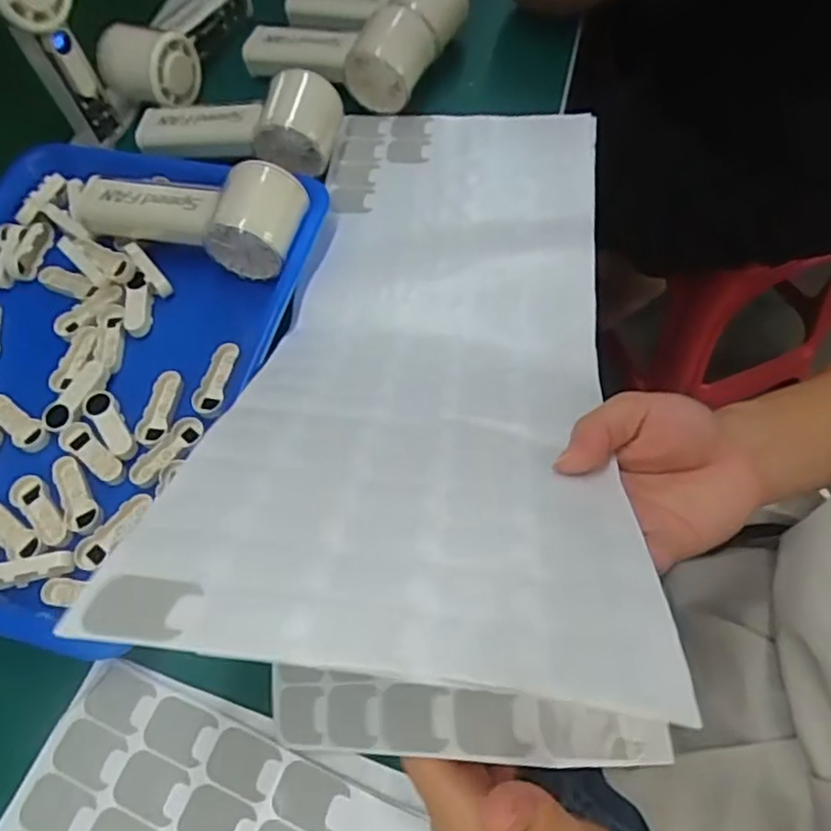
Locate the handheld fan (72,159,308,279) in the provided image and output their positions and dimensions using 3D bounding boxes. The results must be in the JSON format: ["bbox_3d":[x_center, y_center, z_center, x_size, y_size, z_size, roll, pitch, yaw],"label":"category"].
[{"bbox_3d":[-0.154,-0.143,0.452,0.160,0.050,0.059,14,65,10],"label":"handheld fan"}]

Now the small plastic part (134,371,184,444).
[{"bbox_3d":[-0.159,-0.004,0.409,0.021,0.008,0.049,3,63,5],"label":"small plastic part"}]

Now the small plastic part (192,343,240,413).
[{"bbox_3d":[-0.125,-0.025,0.414,0.017,0.004,0.048,10,64,8],"label":"small plastic part"}]

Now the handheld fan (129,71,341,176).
[{"bbox_3d":[-0.135,-0.214,0.491,0.156,0.053,0.065,0,63,3],"label":"handheld fan"}]

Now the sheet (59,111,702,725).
[{"bbox_3d":[0.010,-0.054,0.366,0.191,0.071,0.440,3,42,5],"label":"sheet"}]

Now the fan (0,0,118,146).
[{"bbox_3d":[-0.271,-0.276,0.475,0.066,0.131,0.059,33,69,18],"label":"fan"}]

